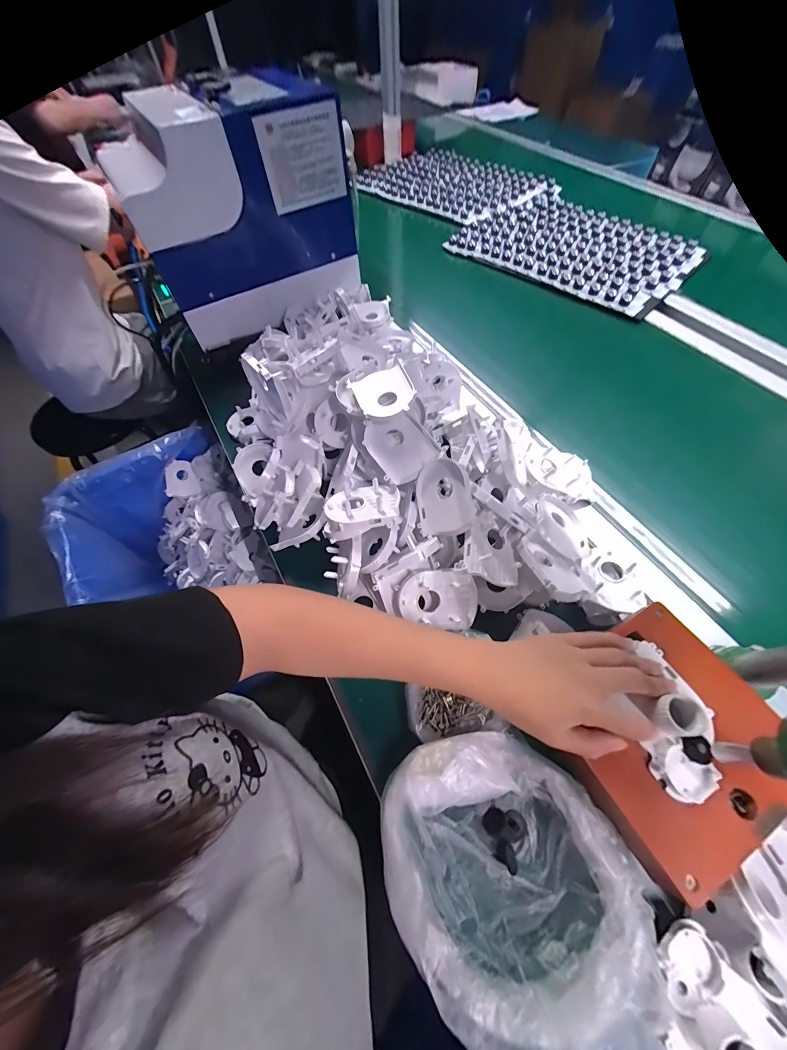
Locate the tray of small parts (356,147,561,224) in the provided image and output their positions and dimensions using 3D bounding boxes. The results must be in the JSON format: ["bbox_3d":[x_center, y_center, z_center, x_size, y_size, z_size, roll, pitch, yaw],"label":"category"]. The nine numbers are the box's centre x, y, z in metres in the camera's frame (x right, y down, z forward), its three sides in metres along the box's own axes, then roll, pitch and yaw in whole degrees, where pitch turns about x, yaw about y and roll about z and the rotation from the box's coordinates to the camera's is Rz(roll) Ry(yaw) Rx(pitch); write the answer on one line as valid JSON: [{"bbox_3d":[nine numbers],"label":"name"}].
[{"bbox_3d":[0.167,-0.951,0.967,0.473,0.020,0.351,40,69,22],"label":"tray of small parts"}]

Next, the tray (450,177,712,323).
[{"bbox_3d":[0.414,-0.627,0.780,0.456,0.023,0.376,40,69,22],"label":"tray"}]

